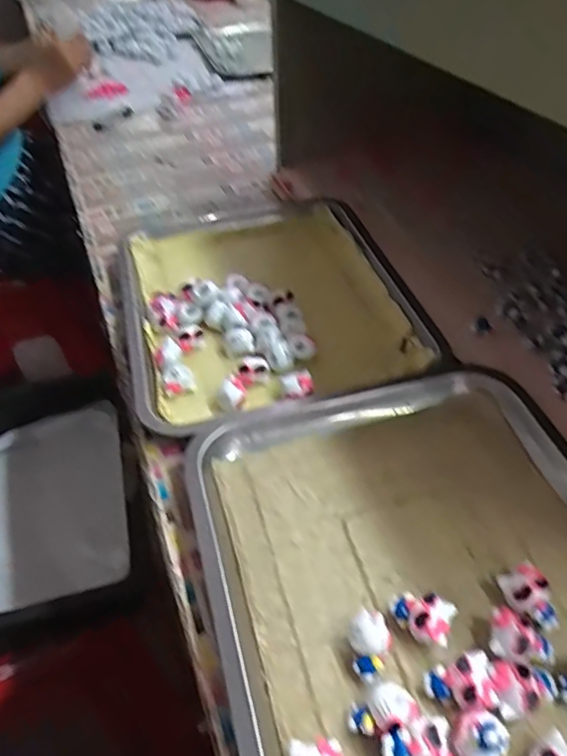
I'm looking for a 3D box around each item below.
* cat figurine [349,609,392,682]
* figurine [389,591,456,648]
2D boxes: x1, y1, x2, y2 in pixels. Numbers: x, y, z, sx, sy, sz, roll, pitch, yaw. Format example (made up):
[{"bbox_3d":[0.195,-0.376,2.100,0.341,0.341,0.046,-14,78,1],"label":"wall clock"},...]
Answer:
[{"bbox_3d":[0.048,0.147,0.316,0.021,0.019,0.029,-5,45,-2],"label":"cat figurine"},{"bbox_3d":[0.078,0.138,0.330,0.034,0.024,0.024,16,48,18],"label":"figurine"}]

